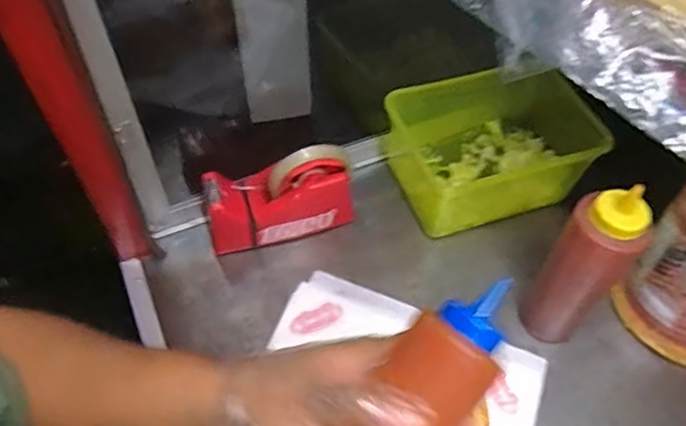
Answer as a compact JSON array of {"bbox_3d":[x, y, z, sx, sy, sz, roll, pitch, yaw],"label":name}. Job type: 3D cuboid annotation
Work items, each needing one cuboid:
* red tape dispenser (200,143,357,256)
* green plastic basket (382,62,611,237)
[{"bbox_3d":[-0.067,-0.019,0.608,0.159,0.114,0.063,-11,57,-11],"label":"red tape dispenser"},{"bbox_3d":[0.178,-0.072,0.656,0.223,0.108,0.140,-12,58,-11],"label":"green plastic basket"}]

